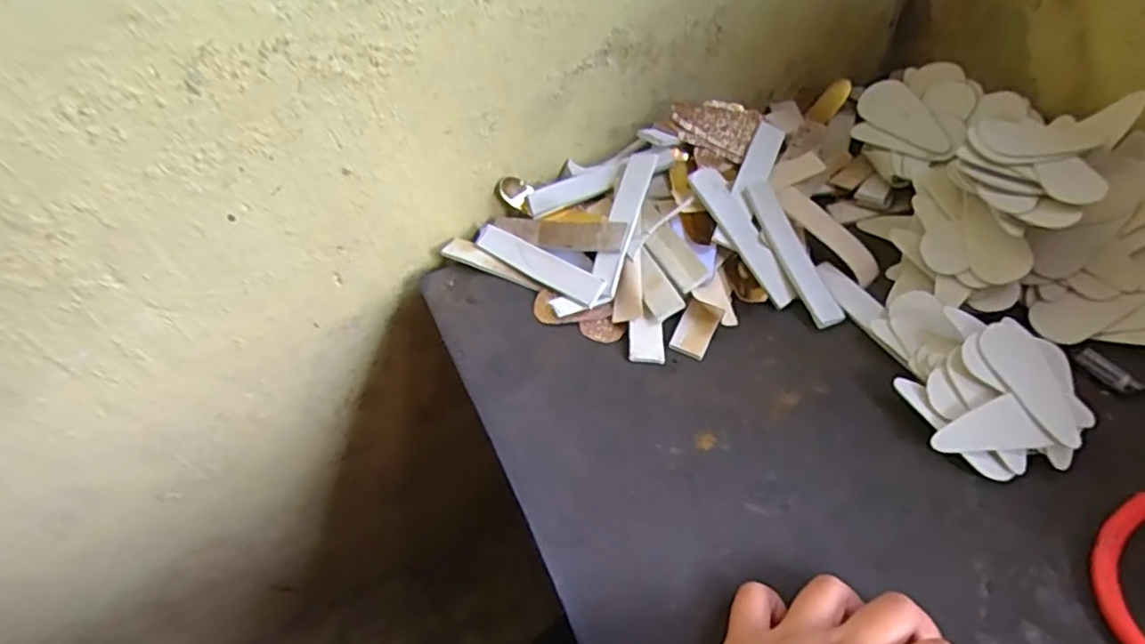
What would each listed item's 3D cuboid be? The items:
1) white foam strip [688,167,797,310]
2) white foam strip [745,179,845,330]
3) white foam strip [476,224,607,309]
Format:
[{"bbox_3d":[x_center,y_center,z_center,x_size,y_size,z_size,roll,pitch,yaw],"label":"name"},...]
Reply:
[{"bbox_3d":[0.115,-0.058,0.425,0.023,0.004,0.107,-28,79,-15],"label":"white foam strip"},{"bbox_3d":[0.145,-0.045,0.415,0.021,0.005,0.108,-18,70,-8],"label":"white foam strip"},{"bbox_3d":[-0.026,-0.040,0.434,0.110,0.005,0.021,29,92,27],"label":"white foam strip"}]

